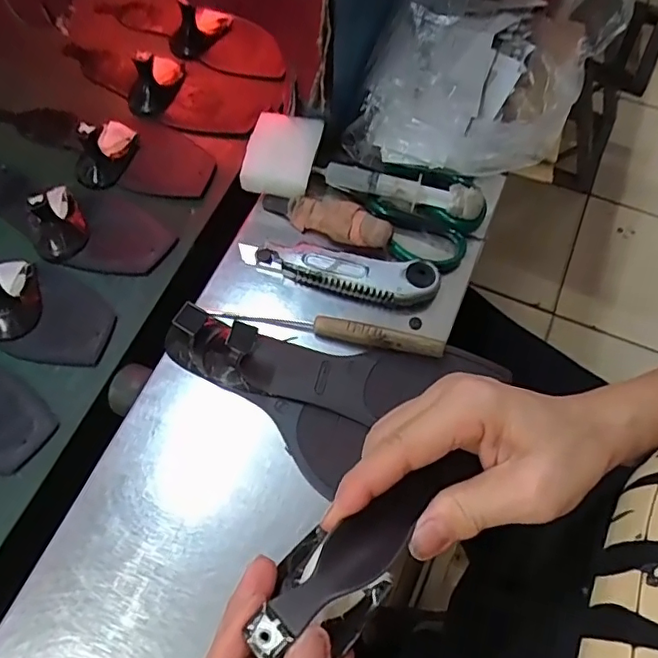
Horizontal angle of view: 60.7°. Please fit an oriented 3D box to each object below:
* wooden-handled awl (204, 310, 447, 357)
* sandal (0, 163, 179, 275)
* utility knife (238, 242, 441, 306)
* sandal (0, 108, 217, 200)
[{"bbox_3d":[-0.001,-0.003,0.431,0.177,0.012,0.015,11,65,6],"label":"wooden-handled awl"},{"bbox_3d":[-0.254,-0.105,0.484,0.233,0.039,0.084,18,67,10],"label":"sandal"},{"bbox_3d":[0.006,-0.046,0.448,0.158,0.018,0.035,9,65,5],"label":"utility knife"},{"bbox_3d":[-0.214,-0.176,0.517,0.217,0.042,0.079,13,66,7],"label":"sandal"}]

